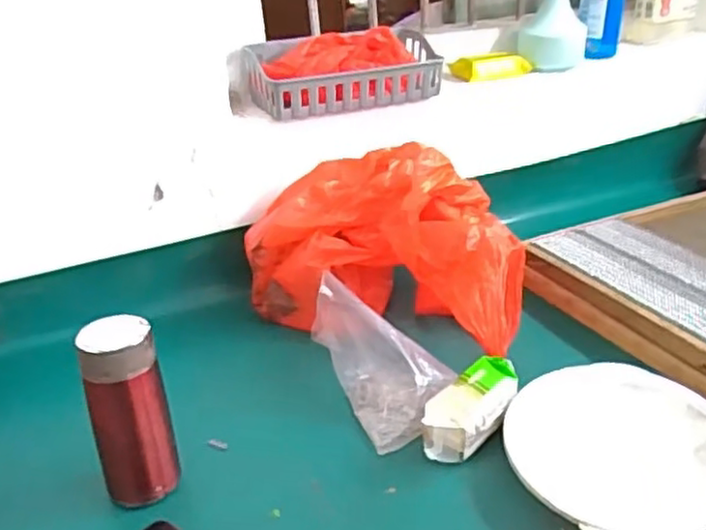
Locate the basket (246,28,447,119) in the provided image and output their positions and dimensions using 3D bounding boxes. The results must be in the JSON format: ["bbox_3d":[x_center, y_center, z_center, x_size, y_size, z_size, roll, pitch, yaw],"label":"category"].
[{"bbox_3d":[-0.012,-0.271,0.970,0.264,0.089,0.114,-14,26,-20],"label":"basket"}]

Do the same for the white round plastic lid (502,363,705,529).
[{"bbox_3d":[0.237,0.167,0.621,0.193,0.036,0.214,-6,25,-3],"label":"white round plastic lid"}]

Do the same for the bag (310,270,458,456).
[{"bbox_3d":[0.031,0.086,0.734,0.093,0.109,0.175,-14,27,-21],"label":"bag"}]

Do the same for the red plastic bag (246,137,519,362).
[{"bbox_3d":[0.040,-0.029,0.850,0.331,0.178,0.164,10,28,27],"label":"red plastic bag"}]

